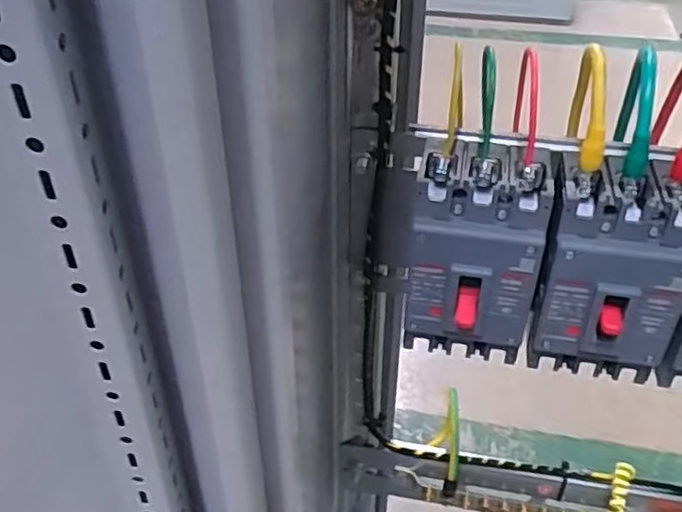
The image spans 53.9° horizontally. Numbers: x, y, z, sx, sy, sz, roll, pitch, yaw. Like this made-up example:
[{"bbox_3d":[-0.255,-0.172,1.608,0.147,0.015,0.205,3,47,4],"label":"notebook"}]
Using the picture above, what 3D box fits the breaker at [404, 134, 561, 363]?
[{"bbox_3d":[0.083,-0.002,0.416,0.079,0.115,0.073,10,38,12],"label":"breaker"}]

